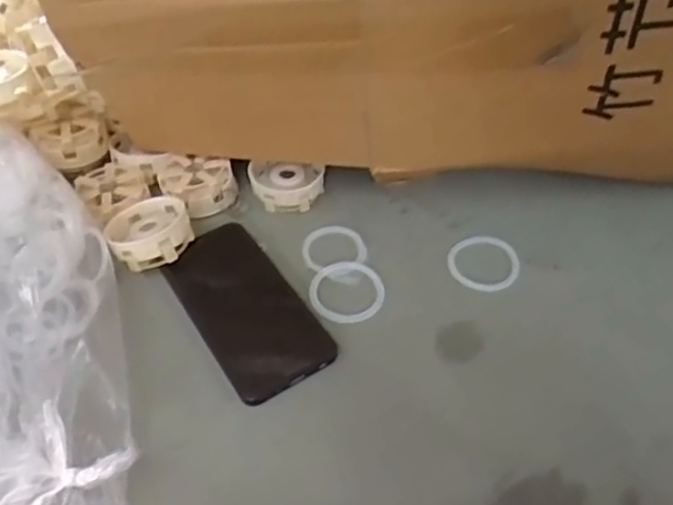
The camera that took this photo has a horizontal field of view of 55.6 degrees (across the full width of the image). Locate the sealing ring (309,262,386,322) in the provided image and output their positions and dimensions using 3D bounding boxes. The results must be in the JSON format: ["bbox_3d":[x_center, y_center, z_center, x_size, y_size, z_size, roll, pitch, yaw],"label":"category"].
[{"bbox_3d":[0.009,0.030,0.509,0.062,0.005,0.059,0,48,0],"label":"sealing ring"}]

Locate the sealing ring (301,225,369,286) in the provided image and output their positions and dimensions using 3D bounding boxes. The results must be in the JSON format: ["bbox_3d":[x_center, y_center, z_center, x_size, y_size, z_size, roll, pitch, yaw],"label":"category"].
[{"bbox_3d":[-0.003,-0.001,0.540,0.056,0.008,0.052,0,48,0],"label":"sealing ring"}]

